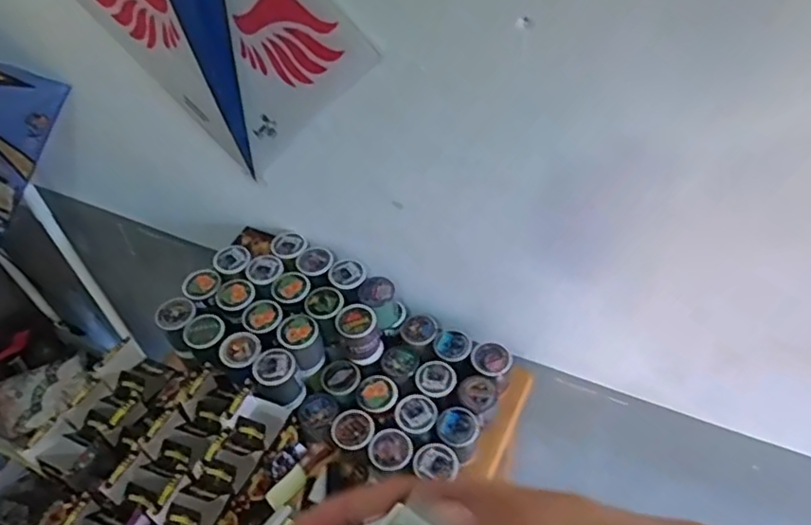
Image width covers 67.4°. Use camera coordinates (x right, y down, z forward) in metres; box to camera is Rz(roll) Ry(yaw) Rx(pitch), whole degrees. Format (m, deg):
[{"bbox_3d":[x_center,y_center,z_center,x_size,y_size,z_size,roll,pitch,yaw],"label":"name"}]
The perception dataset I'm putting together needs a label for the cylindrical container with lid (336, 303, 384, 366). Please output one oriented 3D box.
[{"bbox_3d":[-0.064,0.102,0.863,0.054,0.073,0.051,-3,48,3],"label":"cylindrical container with lid"}]

